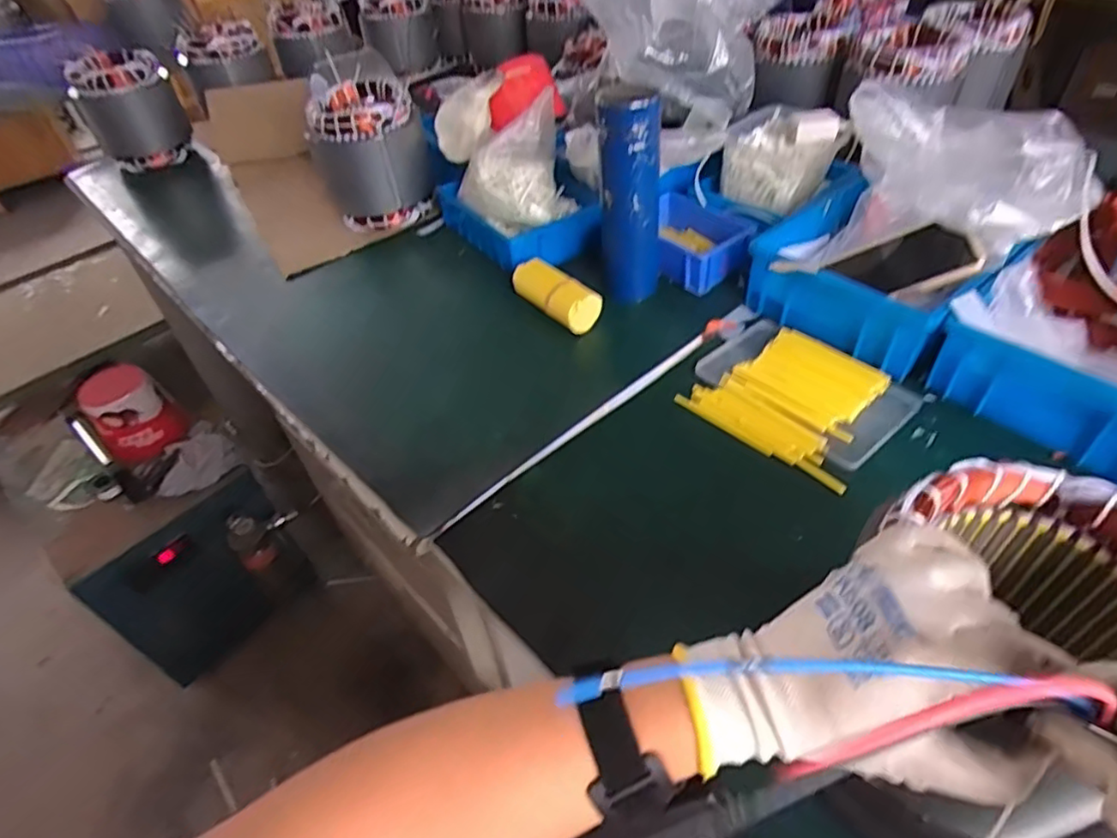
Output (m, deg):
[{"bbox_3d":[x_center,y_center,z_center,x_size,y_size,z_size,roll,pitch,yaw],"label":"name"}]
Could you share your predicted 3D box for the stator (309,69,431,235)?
[{"bbox_3d":[-0.267,-0.384,0.906,0.146,0.145,0.143,-15,45,-8],"label":"stator"}]

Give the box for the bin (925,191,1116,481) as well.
[{"bbox_3d":[0.512,-0.091,0.579,0.277,0.102,0.201,-35,51,-26],"label":"bin"}]

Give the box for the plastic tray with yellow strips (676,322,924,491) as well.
[{"bbox_3d":[0.229,-0.025,0.617,0.184,0.018,0.160,33,57,33],"label":"plastic tray with yellow strips"}]

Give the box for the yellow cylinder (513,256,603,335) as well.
[{"bbox_3d":[-0.004,-0.140,0.722,0.046,0.049,0.119,-32,50,-23],"label":"yellow cylinder"}]

